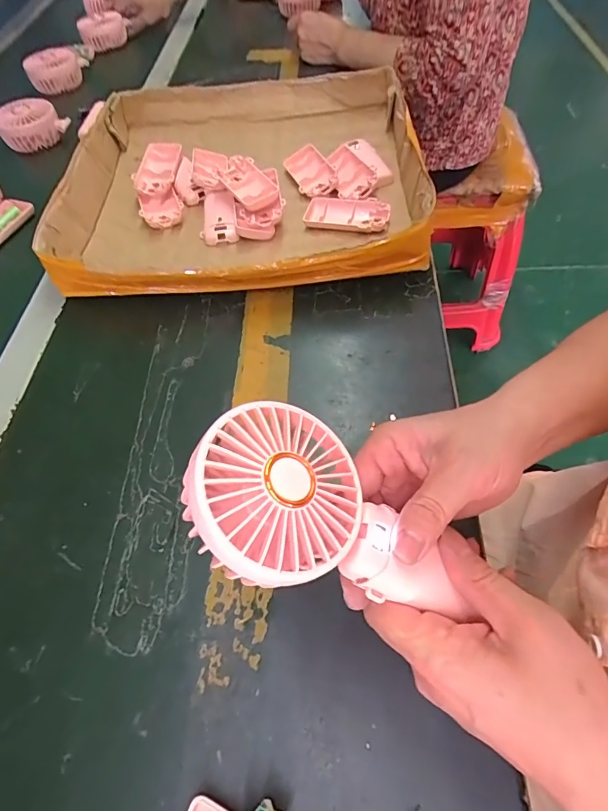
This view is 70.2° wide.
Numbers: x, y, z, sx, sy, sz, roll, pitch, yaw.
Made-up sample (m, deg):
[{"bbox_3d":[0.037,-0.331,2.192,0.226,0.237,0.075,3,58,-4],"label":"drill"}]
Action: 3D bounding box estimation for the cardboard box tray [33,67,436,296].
[{"bbox_3d":[-0.071,-0.278,0.526,0.402,0.083,0.366,0,57,2],"label":"cardboard box tray"}]

